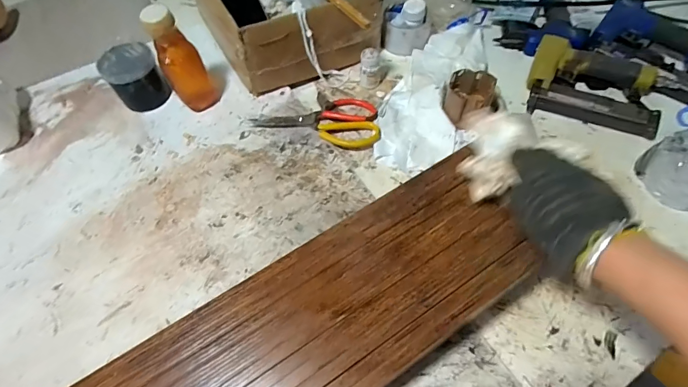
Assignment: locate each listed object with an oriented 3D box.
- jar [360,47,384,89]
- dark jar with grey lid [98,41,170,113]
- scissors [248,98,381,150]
[{"bbox_3d":[0.047,-0.210,0.642,0.037,0.063,0.046,2,59,4],"label":"jar"},{"bbox_3d":[-0.330,-0.182,0.614,0.077,0.080,0.082,-1,59,2],"label":"dark jar with grey lid"},{"bbox_3d":[-0.040,-0.122,0.613,0.200,0.024,0.092,11,60,10],"label":"scissors"}]

